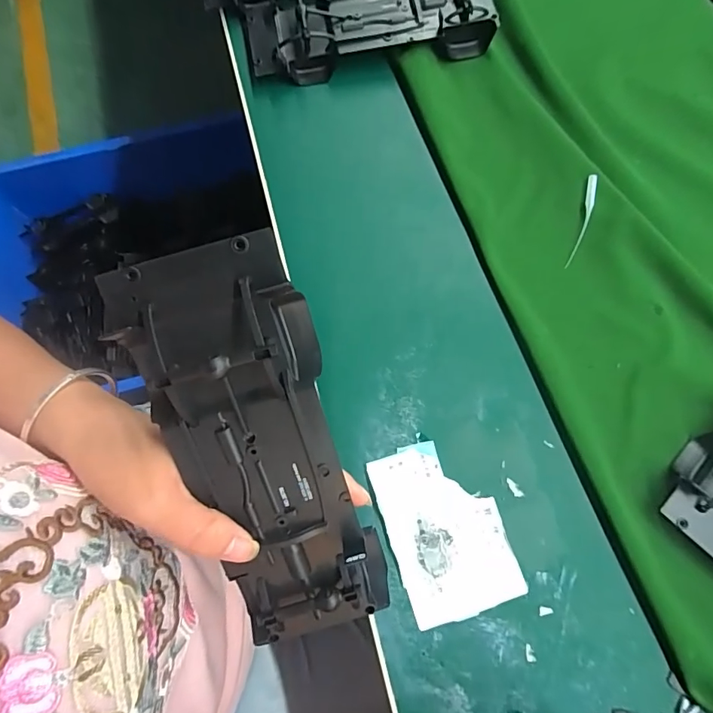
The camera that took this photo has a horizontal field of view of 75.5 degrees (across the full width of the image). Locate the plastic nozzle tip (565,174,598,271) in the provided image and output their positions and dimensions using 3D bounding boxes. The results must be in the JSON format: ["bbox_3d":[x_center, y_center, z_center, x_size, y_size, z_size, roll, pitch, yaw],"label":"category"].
[{"bbox_3d":[0.161,-0.096,0.326,0.009,0.012,0.069,17,77,5],"label":"plastic nozzle tip"}]

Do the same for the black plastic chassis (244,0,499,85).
[{"bbox_3d":[0.011,-0.269,0.372,0.193,0.031,0.070,-7,76,-1],"label":"black plastic chassis"}]

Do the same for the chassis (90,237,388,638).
[{"bbox_3d":[-0.040,0.049,0.203,0.072,0.027,0.190,-18,106,-4],"label":"chassis"}]

